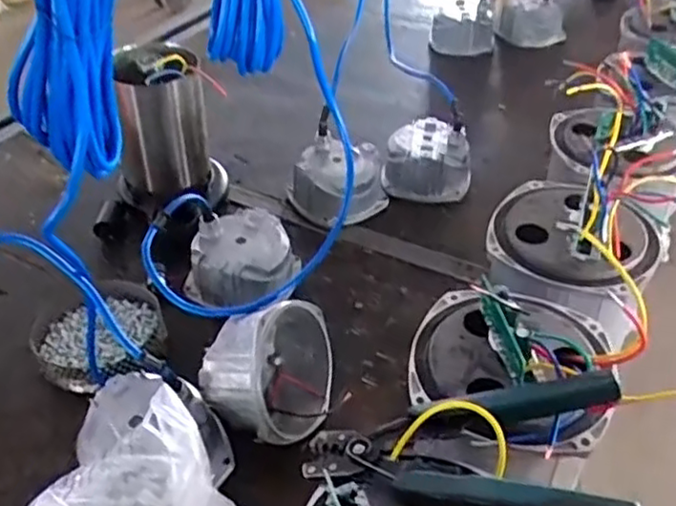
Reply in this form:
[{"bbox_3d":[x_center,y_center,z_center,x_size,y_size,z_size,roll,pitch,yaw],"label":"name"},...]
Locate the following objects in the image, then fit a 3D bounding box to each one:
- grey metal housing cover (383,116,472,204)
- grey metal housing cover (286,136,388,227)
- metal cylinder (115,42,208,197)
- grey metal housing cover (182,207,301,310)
[{"bbox_3d":[0.131,-0.136,1.000,0.127,0.072,0.107,4,40,7],"label":"grey metal housing cover"},{"bbox_3d":[-0.002,-0.100,0.968,0.115,0.075,0.121,-28,46,-28],"label":"grey metal housing cover"},{"bbox_3d":[-0.248,-0.184,0.924,0.124,0.184,0.102,-18,42,-18],"label":"metal cylinder"},{"bbox_3d":[-0.113,0.013,0.833,0.112,0.075,0.124,23,46,27],"label":"grey metal housing cover"}]

